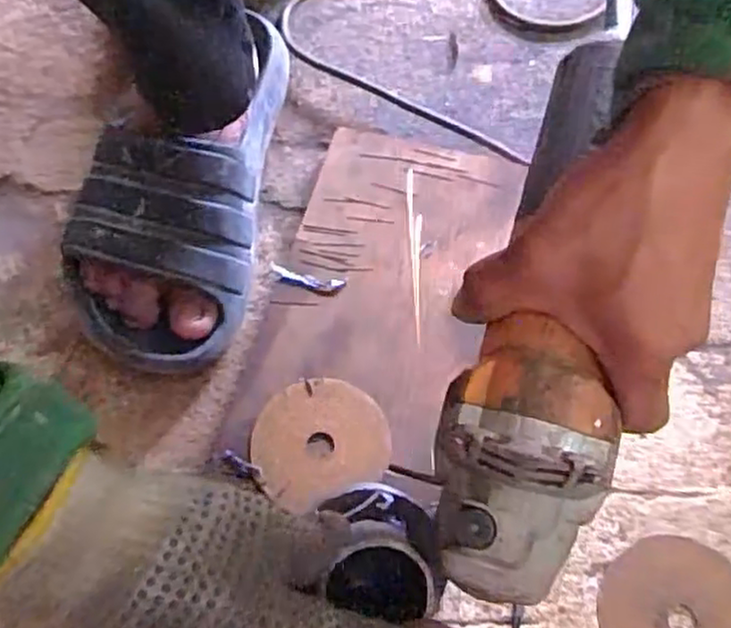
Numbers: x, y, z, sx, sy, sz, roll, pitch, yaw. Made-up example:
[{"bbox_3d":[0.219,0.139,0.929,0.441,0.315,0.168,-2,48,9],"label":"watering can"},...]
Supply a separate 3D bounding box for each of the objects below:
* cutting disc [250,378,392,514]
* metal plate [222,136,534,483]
[{"bbox_3d":[-0.027,0.073,0.409,0.075,0.004,0.069,1,62,-2],"label":"cutting disc"},{"bbox_3d":[0.009,-0.015,0.452,0.135,0.009,0.233,14,68,10],"label":"metal plate"}]

